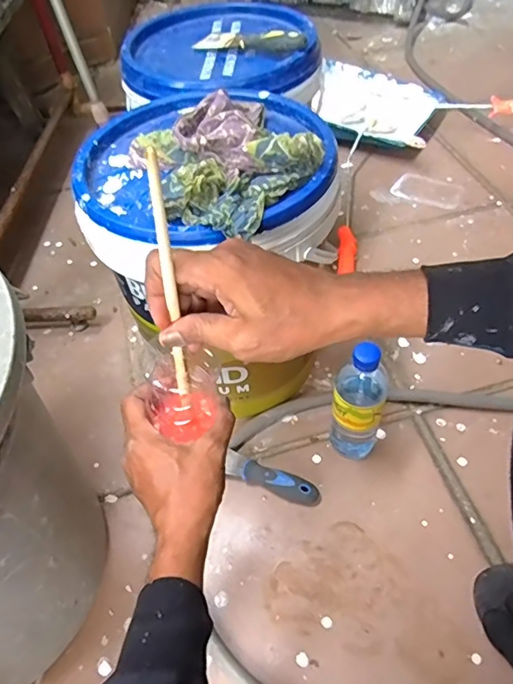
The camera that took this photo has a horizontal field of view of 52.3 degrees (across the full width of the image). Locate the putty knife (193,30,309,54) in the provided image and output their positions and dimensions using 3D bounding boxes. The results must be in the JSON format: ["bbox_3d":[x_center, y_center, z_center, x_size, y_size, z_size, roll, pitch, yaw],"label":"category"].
[{"bbox_3d":[-0.009,-0.458,0.798,0.187,0.023,0.051,23,57,35],"label":"putty knife"}]

